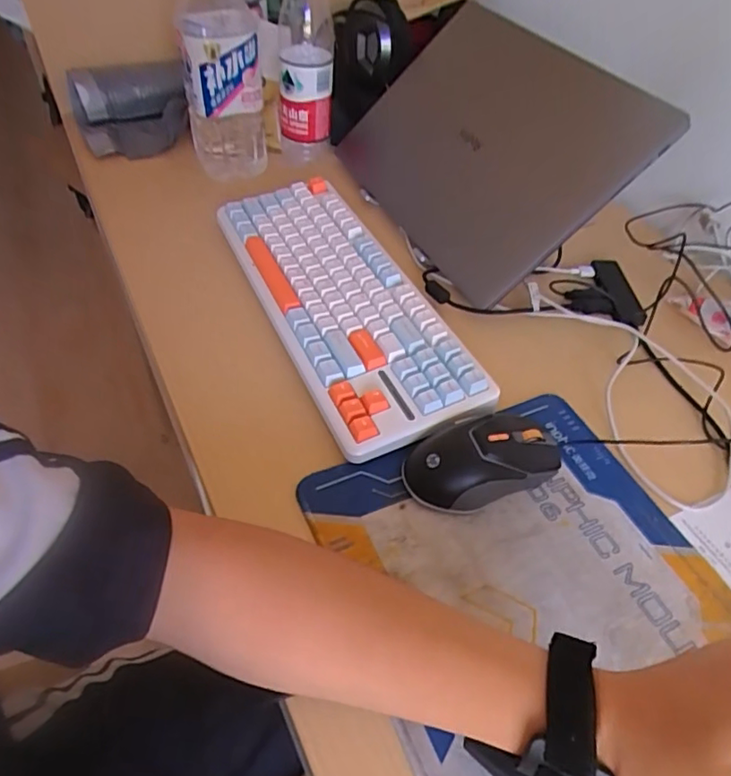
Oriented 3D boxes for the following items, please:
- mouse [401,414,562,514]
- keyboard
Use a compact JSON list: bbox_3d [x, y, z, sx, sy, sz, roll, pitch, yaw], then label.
[{"bbox_3d":[0.088,0.051,0.416,0.118,0.038,0.063,-14,51,-17],"label":"mouse"},{"bbox_3d":[-0.029,-0.093,0.534,0.138,0.033,0.363,-17,52,-20],"label":"keyboard"}]

